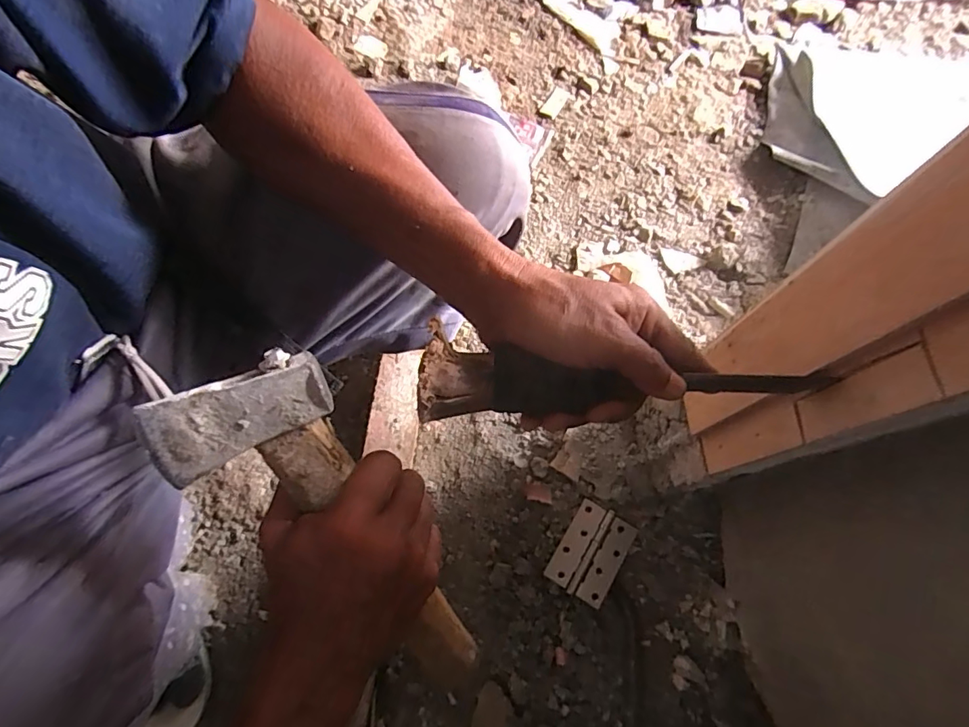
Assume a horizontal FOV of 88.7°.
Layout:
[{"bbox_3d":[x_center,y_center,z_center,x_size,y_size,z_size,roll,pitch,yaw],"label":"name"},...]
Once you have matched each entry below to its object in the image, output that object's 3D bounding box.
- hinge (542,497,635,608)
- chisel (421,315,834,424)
[{"bbox_3d":[0.125,0.221,0.580,0.071,0.009,0.101,28,76,15],"label":"hinge"},{"bbox_3d":[0.082,0.010,0.291,0.238,0.030,0.046,2,68,-8],"label":"chisel"}]

